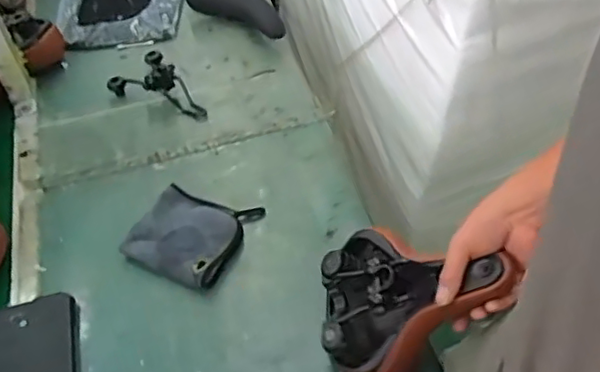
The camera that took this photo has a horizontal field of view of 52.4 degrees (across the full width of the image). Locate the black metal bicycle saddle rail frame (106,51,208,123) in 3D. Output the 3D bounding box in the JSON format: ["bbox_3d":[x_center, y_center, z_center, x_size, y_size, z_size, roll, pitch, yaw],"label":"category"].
[{"bbox_3d":[-0.270,-0.180,1.104,0.121,0.067,0.205,-29,54,-19],"label":"black metal bicycle saddle rail frame"}]

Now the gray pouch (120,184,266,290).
[{"bbox_3d":[-0.162,0.065,0.913,0.150,0.029,0.153,18,53,17],"label":"gray pouch"}]

